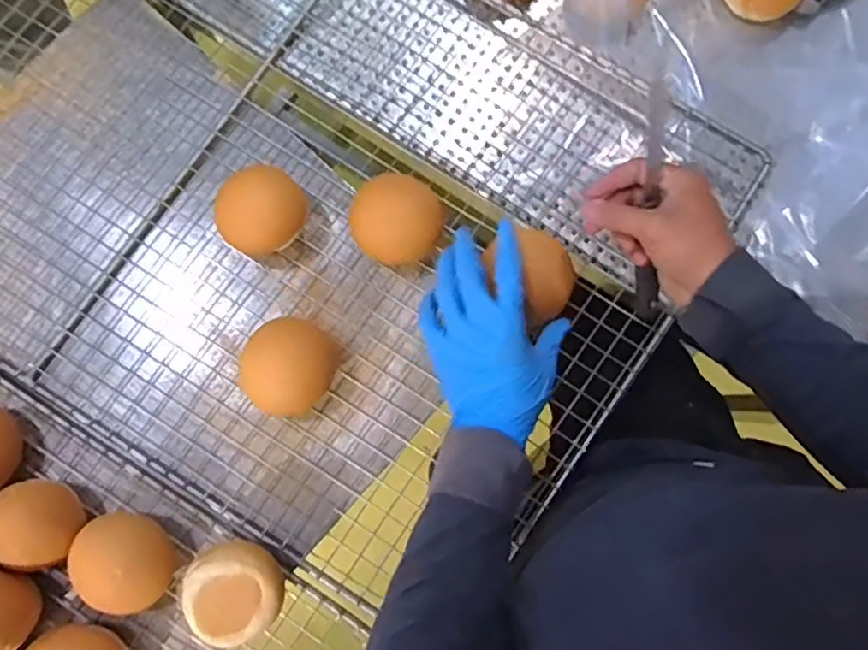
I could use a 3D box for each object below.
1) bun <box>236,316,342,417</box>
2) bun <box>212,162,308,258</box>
[{"bbox_3d":[-0.126,0.038,0.557,0.079,0.044,0.082,30,83,2],"label":"bun"},{"bbox_3d":[-0.155,-0.103,0.575,0.063,0.041,0.078,39,84,3],"label":"bun"}]

